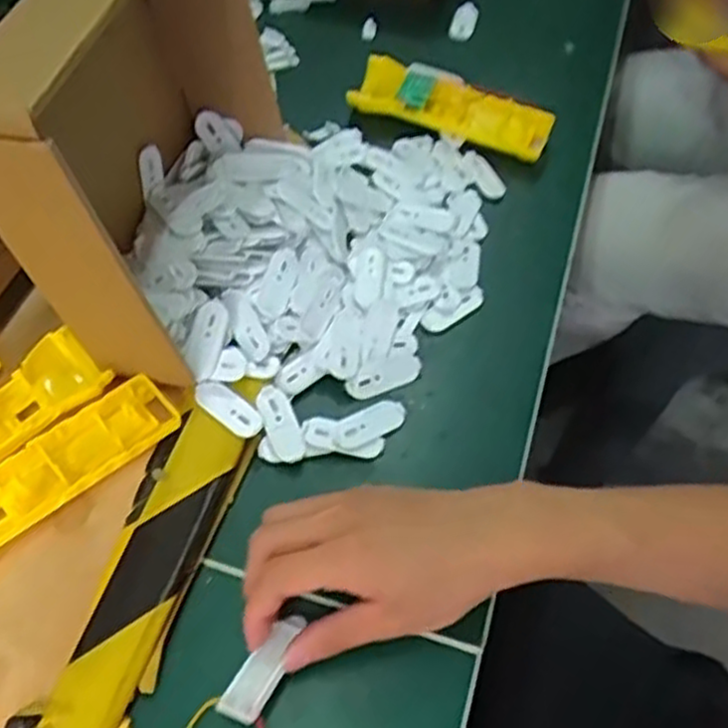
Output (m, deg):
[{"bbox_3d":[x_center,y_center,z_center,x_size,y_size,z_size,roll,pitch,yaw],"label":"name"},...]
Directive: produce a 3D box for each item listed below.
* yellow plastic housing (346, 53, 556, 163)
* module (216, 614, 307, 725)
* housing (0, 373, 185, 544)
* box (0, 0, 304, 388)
[{"bbox_3d":[0.066,-0.200,0.597,0.156,0.027,0.038,25,60,15],"label":"yellow plastic housing"},{"bbox_3d":[-0.049,0.151,0.386,0.021,0.008,0.059,25,53,15],"label":"module"},{"bbox_3d":[-0.178,0.065,0.426,0.160,0.019,0.043,-39,65,-23],"label":"housing"},{"bbox_3d":[-0.120,-0.124,0.446,0.082,0.191,0.207,13,57,8],"label":"box"}]

